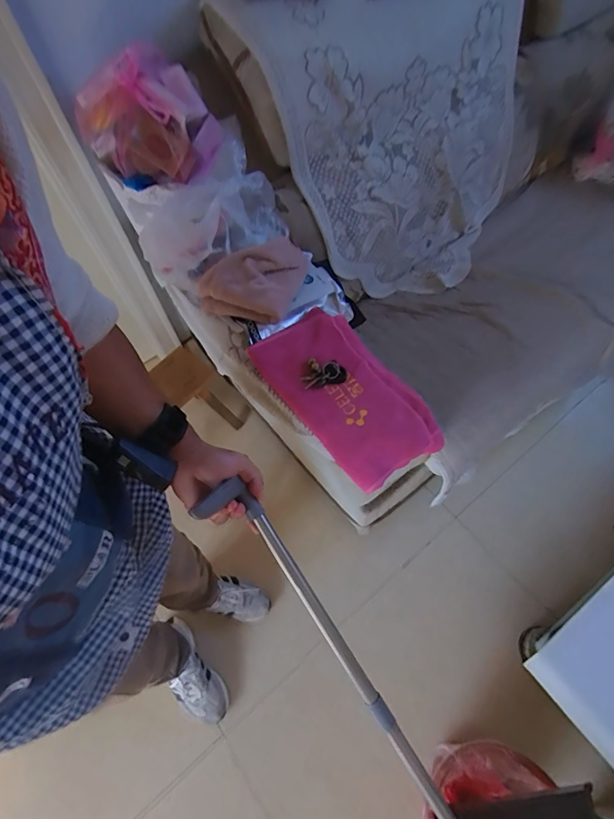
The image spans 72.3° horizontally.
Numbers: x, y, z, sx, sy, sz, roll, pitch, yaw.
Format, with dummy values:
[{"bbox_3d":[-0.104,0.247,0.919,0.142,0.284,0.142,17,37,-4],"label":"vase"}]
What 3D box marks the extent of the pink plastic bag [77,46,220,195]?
[{"bbox_3d":[-0.270,-0.489,0.727,0.220,0.155,0.157,-25,63,-9],"label":"pink plastic bag"}]

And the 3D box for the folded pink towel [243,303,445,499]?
[{"bbox_3d":[0.071,-0.034,0.769,0.202,0.073,0.351,-34,65,-14],"label":"folded pink towel"}]

